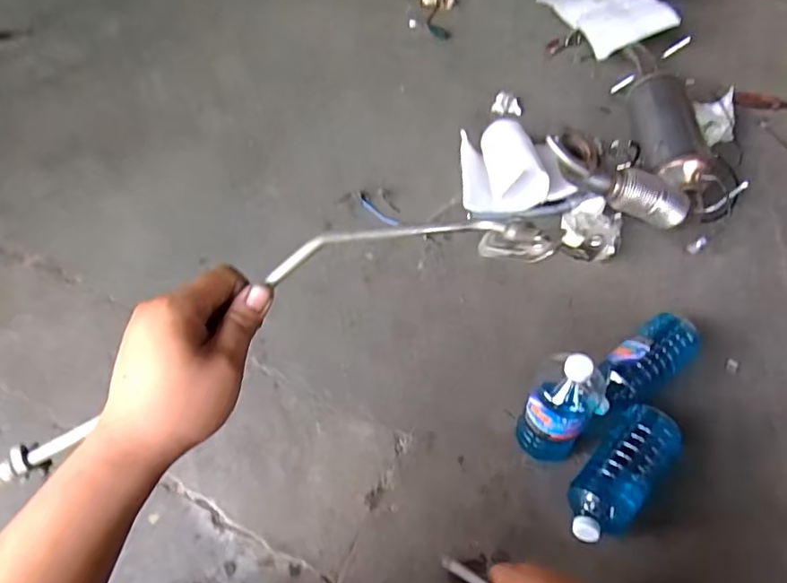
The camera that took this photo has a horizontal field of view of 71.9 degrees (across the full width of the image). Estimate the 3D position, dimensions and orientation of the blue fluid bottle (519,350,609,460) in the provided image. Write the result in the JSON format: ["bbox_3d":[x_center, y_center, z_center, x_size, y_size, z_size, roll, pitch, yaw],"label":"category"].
[{"bbox_3d":[0.250,0.172,0.849,0.081,0.230,0.110,8,51,8],"label":"blue fluid bottle"}]

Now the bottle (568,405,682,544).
[{"bbox_3d":[0.353,0.286,0.845,0.097,0.073,0.244,36,60,25],"label":"bottle"}]

